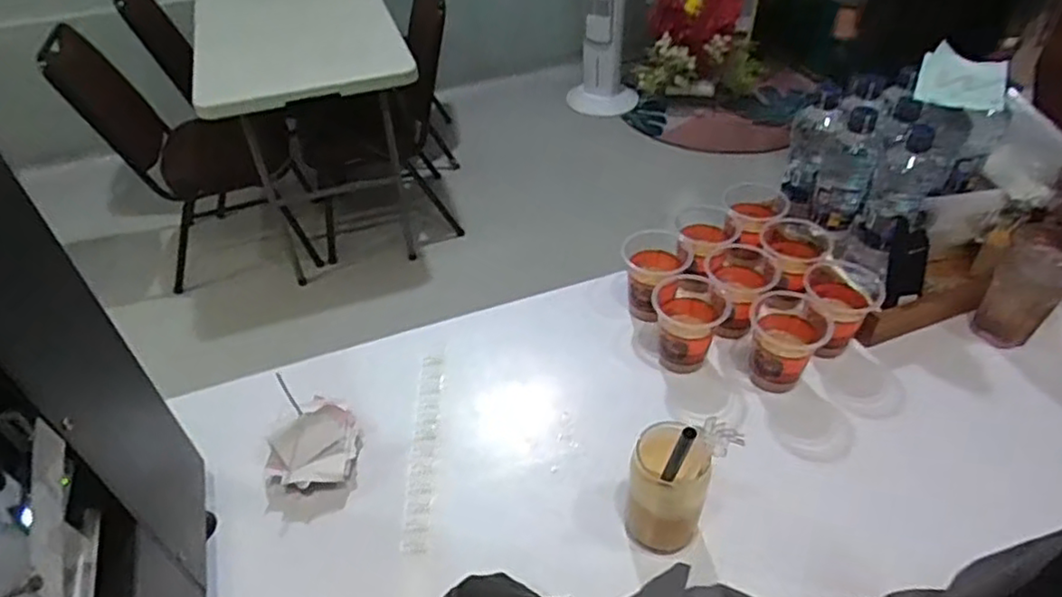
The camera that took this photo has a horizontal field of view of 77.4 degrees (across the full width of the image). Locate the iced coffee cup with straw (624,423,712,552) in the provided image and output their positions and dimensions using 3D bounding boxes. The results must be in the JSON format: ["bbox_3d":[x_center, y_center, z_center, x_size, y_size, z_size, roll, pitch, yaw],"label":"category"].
[{"bbox_3d":[0.129,0.175,0.624,0.070,0.153,0.063,16,47,18],"label":"iced coffee cup with straw"}]

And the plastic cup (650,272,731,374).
[{"bbox_3d":[0.194,0.032,0.819,0.088,0.093,0.089,13,46,15],"label":"plastic cup"}]

